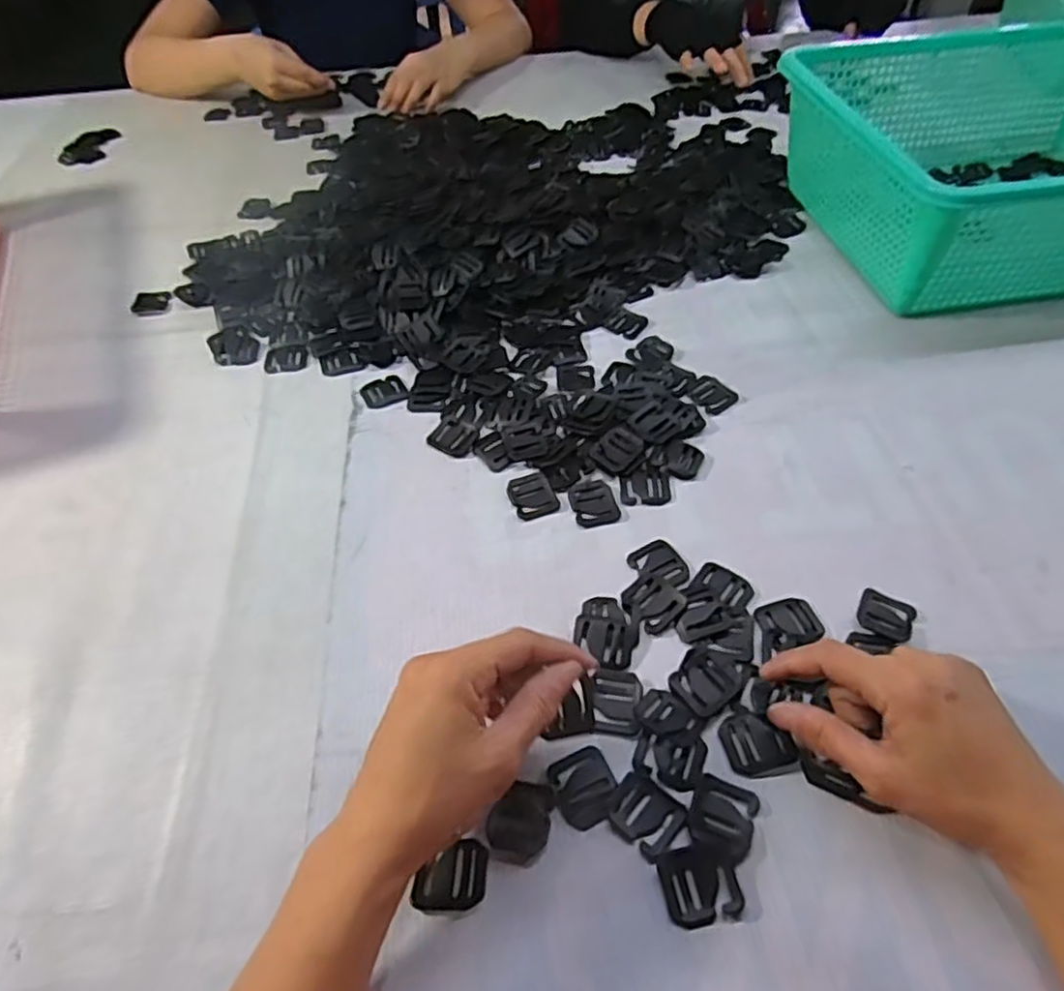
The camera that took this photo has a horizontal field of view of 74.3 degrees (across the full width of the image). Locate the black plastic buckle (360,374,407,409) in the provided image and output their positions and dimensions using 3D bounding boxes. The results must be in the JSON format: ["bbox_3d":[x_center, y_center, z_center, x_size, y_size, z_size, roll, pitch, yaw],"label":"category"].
[{"bbox_3d":[-0.119,-0.084,0.566,0.034,0.004,0.032,-23,52,-17],"label":"black plastic buckle"}]

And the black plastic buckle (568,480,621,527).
[{"bbox_3d":[0.042,0.005,0.482,0.030,0.004,0.037,-11,50,-7],"label":"black plastic buckle"}]

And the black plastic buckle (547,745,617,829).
[{"bbox_3d":[0.027,0.147,0.356,0.031,0.004,0.035,-21,52,-15],"label":"black plastic buckle"}]

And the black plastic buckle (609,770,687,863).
[{"bbox_3d":[0.057,0.158,0.346,0.034,0.004,0.031,35,59,28],"label":"black plastic buckle"}]

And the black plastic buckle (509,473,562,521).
[{"bbox_3d":[0.001,0.000,0.487,0.030,0.004,0.035,-19,51,-14],"label":"black plastic buckle"}]

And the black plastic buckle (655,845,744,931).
[{"bbox_3d":[0.078,0.180,0.325,0.034,0.004,0.031,-9,49,-5],"label":"black plastic buckle"}]

